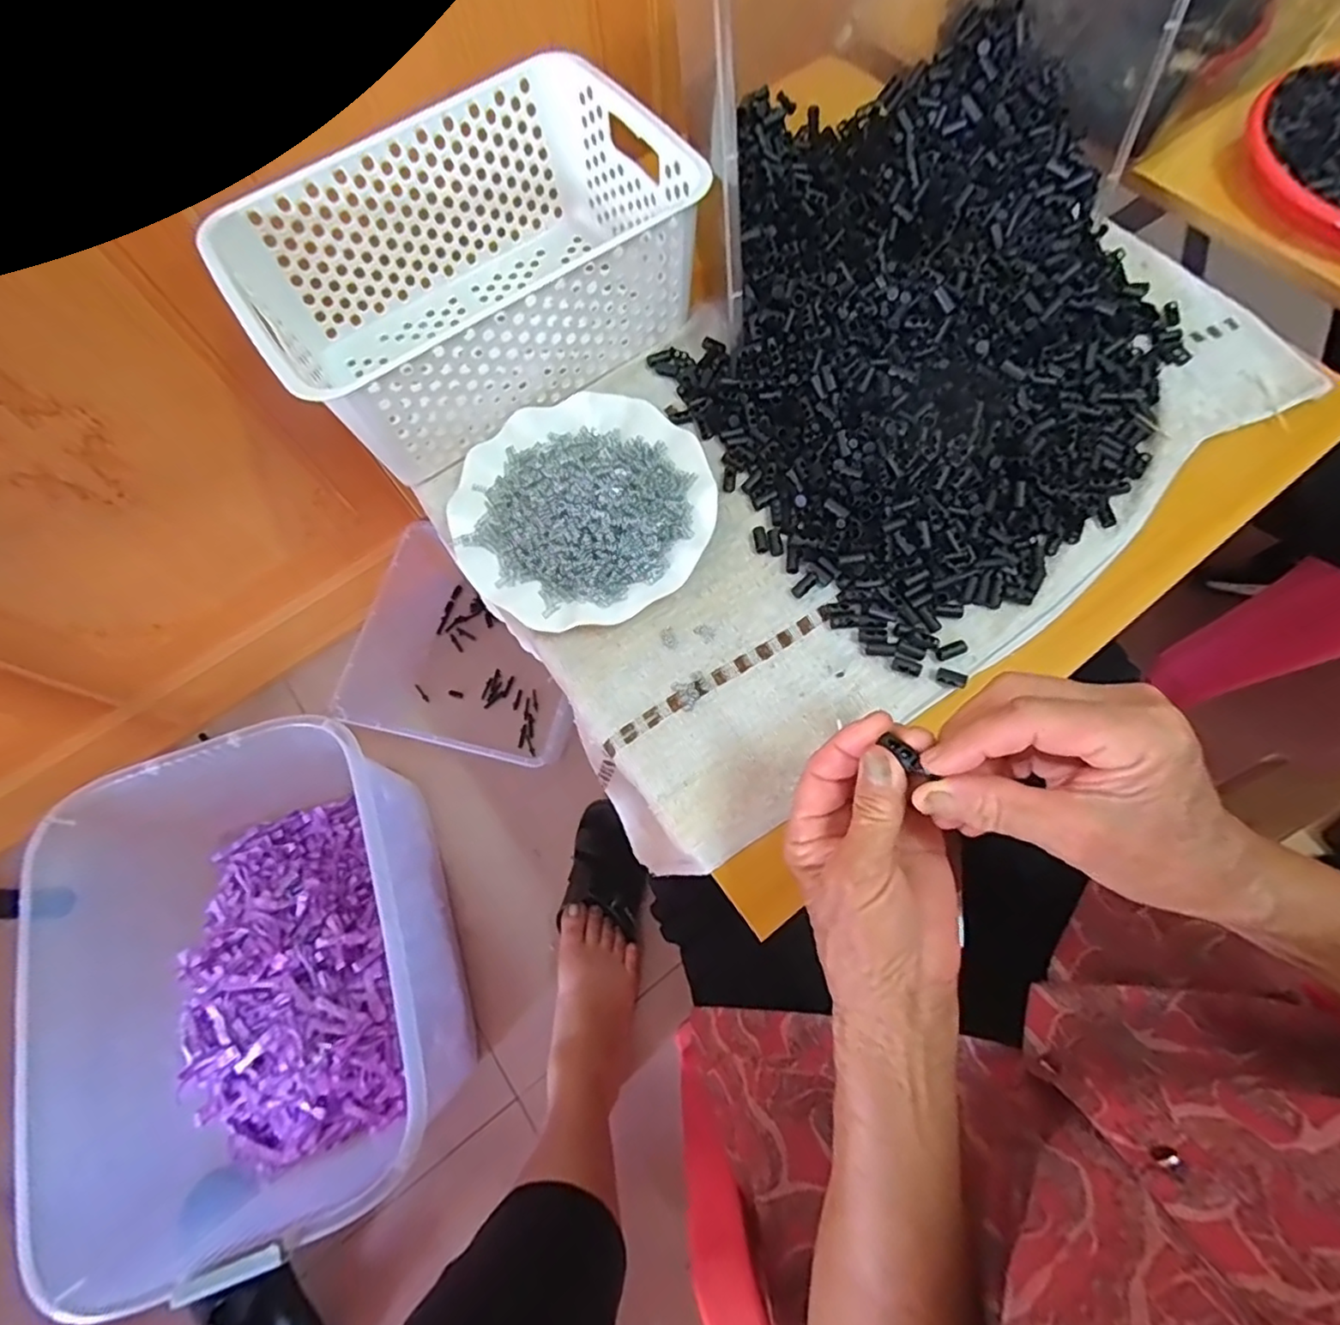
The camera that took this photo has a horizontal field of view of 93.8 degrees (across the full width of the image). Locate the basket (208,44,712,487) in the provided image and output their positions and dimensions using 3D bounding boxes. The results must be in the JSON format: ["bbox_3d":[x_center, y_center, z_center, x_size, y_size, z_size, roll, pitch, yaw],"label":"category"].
[{"bbox_3d":[-0.144,-0.291,0.476,0.298,0.116,0.202,-36,72,-10],"label":"basket"}]

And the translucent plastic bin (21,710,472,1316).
[{"bbox_3d":[-0.442,0.333,0.708,0.357,0.232,0.487,-20,70,-5],"label":"translucent plastic bin"}]

